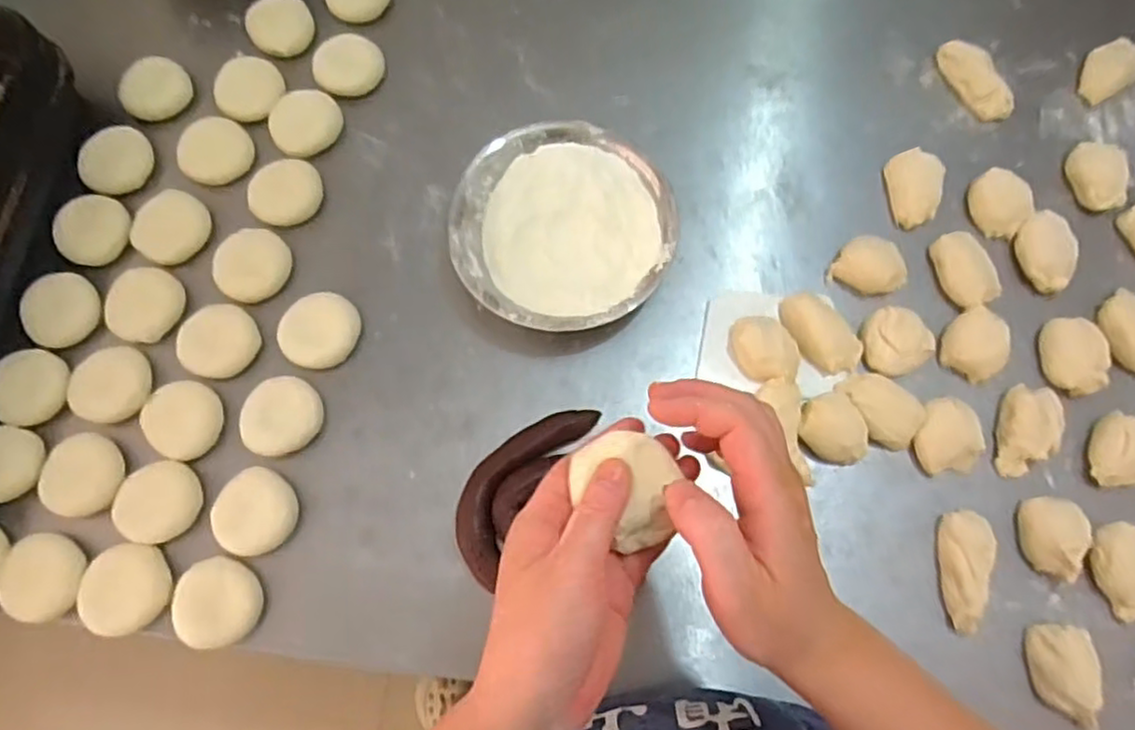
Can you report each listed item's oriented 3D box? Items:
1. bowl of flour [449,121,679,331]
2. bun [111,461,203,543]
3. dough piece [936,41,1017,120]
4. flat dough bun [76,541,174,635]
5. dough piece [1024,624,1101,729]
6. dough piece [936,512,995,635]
[{"bbox_3d":[-0.003,-0.117,0.618,0.186,0.047,0.182,0,73,0],"label":"bowl of flour"},{"bbox_3d":[-0.333,0.112,0.572,0.063,0.015,0.063,1,73,1],"label":"bun"},{"bbox_3d":[0.393,-0.277,0.678,0.041,0.023,0.089,-20,74,-6],"label":"dough piece"},{"bbox_3d":[-0.350,0.177,0.556,0.063,0.014,0.067,0,73,0],"label":"flat dough bun"},{"bbox_3d":[0.372,0.233,0.530,0.046,0.025,0.068,9,74,3],"label":"dough piece"},{"bbox_3d":[0.308,0.159,0.548,0.033,0.027,0.089,12,74,4],"label":"dough piece"}]

